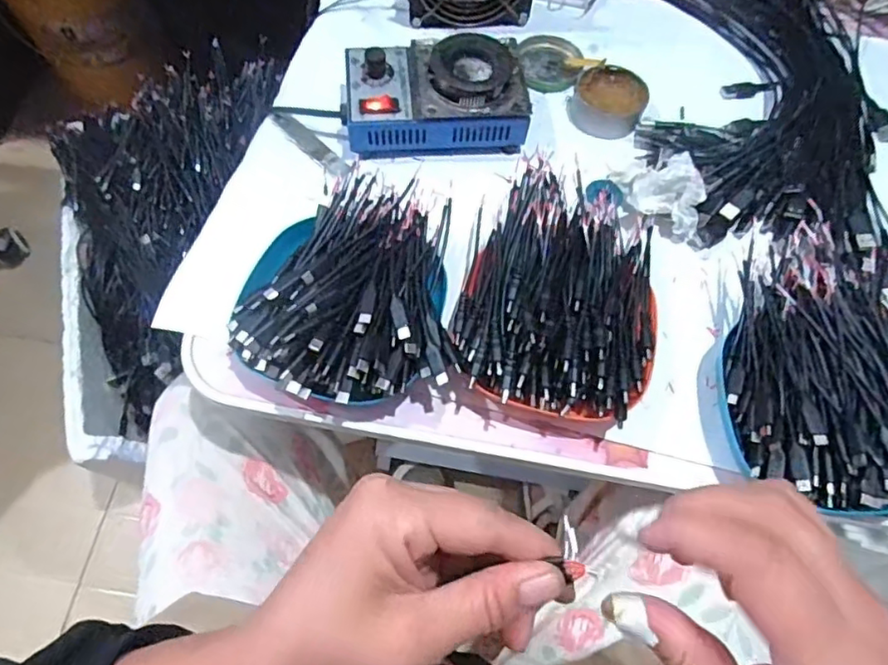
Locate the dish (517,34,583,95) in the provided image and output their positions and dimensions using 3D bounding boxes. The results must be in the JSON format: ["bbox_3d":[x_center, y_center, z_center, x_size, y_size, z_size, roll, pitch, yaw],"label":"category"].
[{"bbox_3d":[0.099,-0.256,0.579,0.060,0.019,0.058,1,65,-2],"label":"dish"}]

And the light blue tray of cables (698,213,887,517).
[{"bbox_3d":[0.261,0.019,0.410,0.135,0.053,0.189,16,65,5],"label":"light blue tray of cables"}]

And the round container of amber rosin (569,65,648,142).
[{"bbox_3d":[0.147,-0.208,0.545,0.064,0.022,0.065,1,65,-2],"label":"round container of amber rosin"}]

